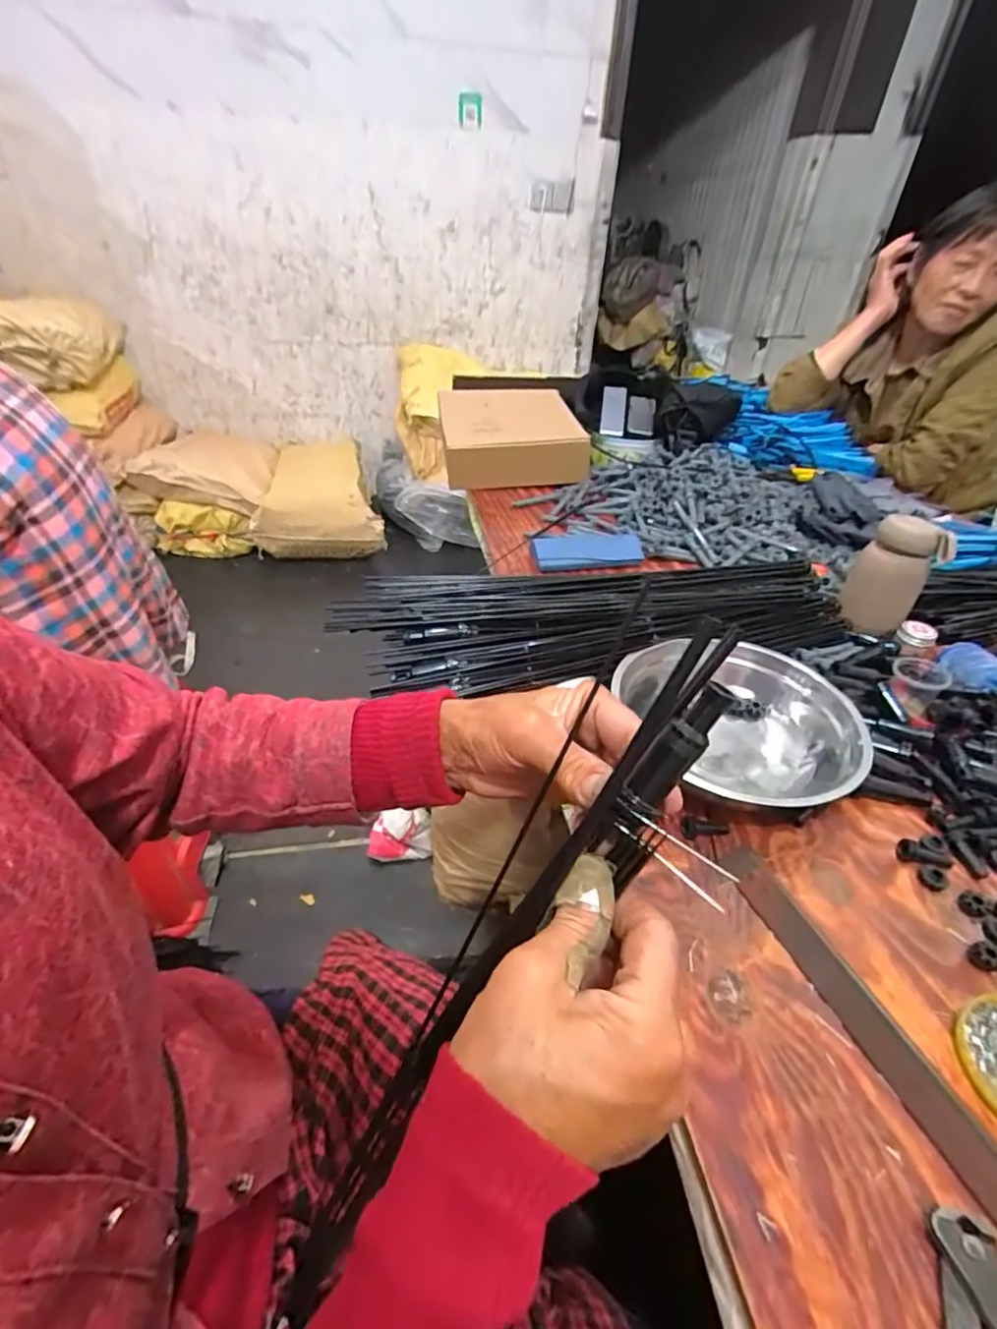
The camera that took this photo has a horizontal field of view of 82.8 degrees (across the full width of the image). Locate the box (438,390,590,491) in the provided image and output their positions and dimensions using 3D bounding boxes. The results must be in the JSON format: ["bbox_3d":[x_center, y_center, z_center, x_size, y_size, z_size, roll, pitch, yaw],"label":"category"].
[{"bbox_3d":[0.018,-0.480,1.150,0.274,0.087,0.318,-2,39,-7],"label":"box"}]

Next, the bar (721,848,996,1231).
[{"bbox_3d":[0.243,0.237,0.364,0.038,0.006,0.267,-10,41,-18],"label":"bar"}]

